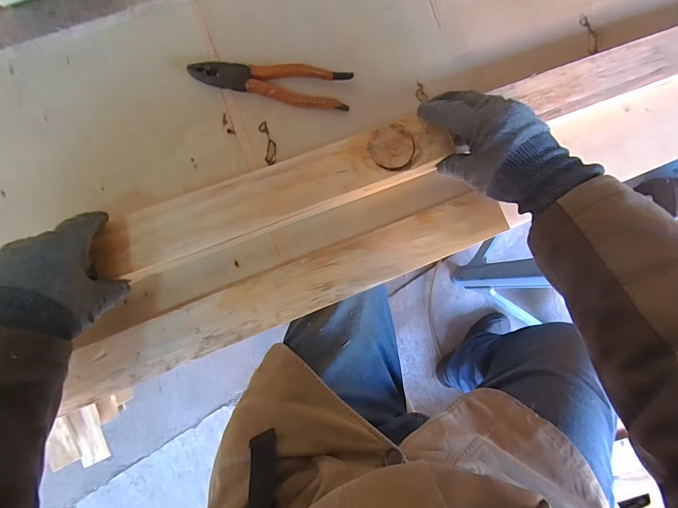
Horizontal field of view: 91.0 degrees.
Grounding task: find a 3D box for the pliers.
[{"bbox_3d":[-0.086,-0.214,0.419,0.195,0.018,0.049,4,85,-3],"label":"pliers"}]

